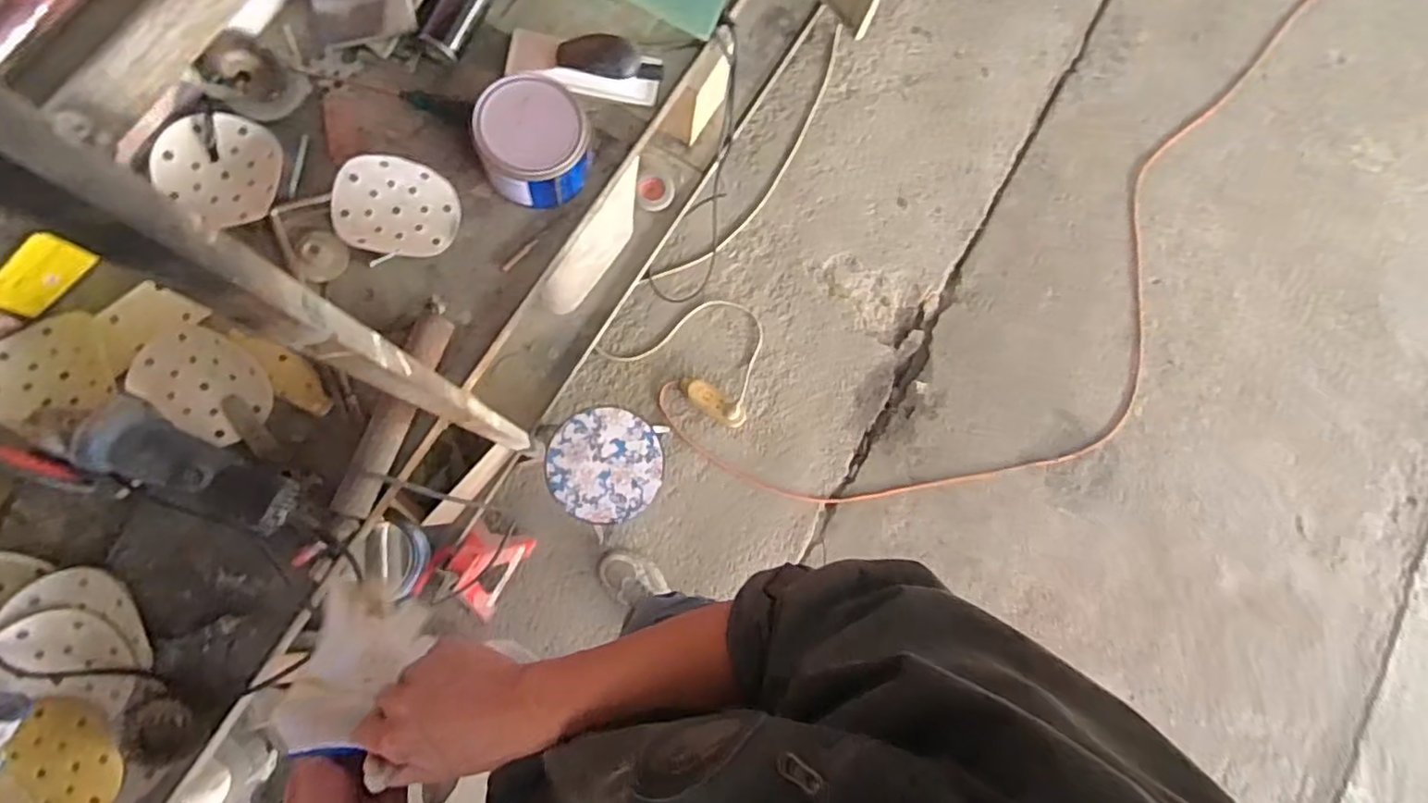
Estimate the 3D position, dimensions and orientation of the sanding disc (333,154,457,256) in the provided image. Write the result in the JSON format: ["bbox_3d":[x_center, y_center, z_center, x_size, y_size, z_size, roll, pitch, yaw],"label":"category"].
[{"bbox_3d":[-0.393,-0.241,0.805,0.143,0.014,0.114,6,95,-11],"label":"sanding disc"}]

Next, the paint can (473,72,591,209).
[{"bbox_3d":[-0.219,-0.320,0.802,0.126,0.093,0.135,1,82,-9],"label":"paint can"}]

